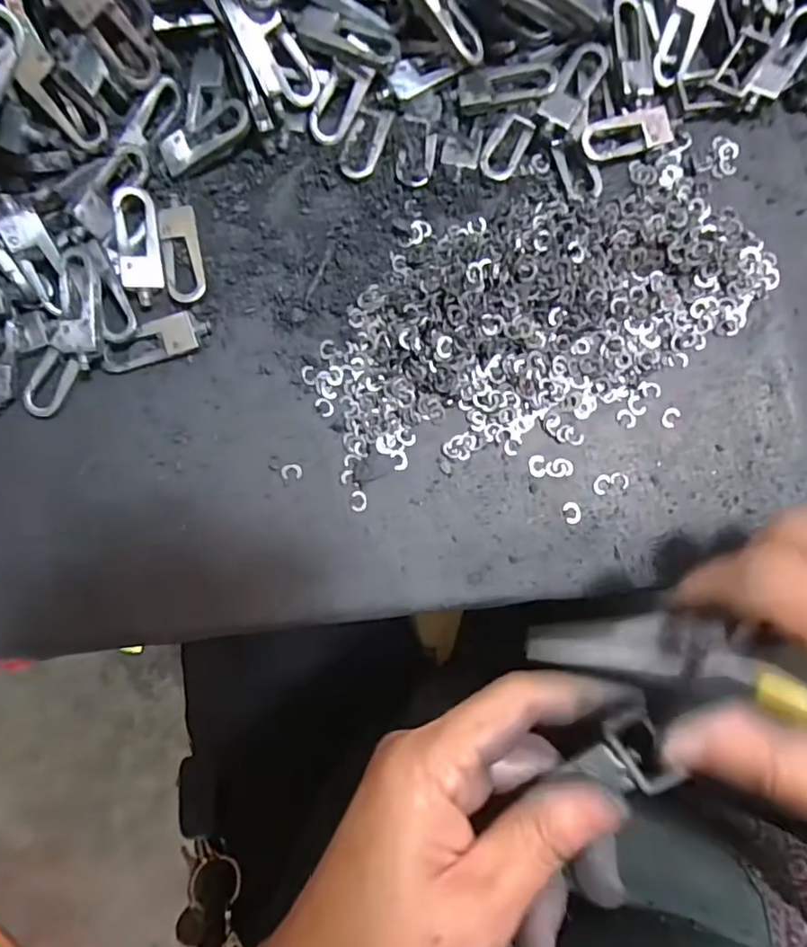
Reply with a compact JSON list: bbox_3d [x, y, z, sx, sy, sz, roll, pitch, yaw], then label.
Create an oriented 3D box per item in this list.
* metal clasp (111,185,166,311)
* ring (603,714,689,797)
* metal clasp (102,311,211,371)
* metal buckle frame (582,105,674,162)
[{"bbox_3d":[-0.103,-0.088,0.219,0.015,0.007,0.043,-6,86,-1],"label":"metal clasp"},{"bbox_3d":[0.078,0.091,0.185,0.015,0.005,0.025,-29,89,-1],"label":"ring"},{"bbox_3d":[-0.097,-0.051,0.221,0.042,0.007,0.014,-17,87,-1],"label":"metal clasp"},{"bbox_3d":[0.089,-0.137,0.226,0.038,0.007,0.017,-16,87,-1],"label":"metal buckle frame"}]

